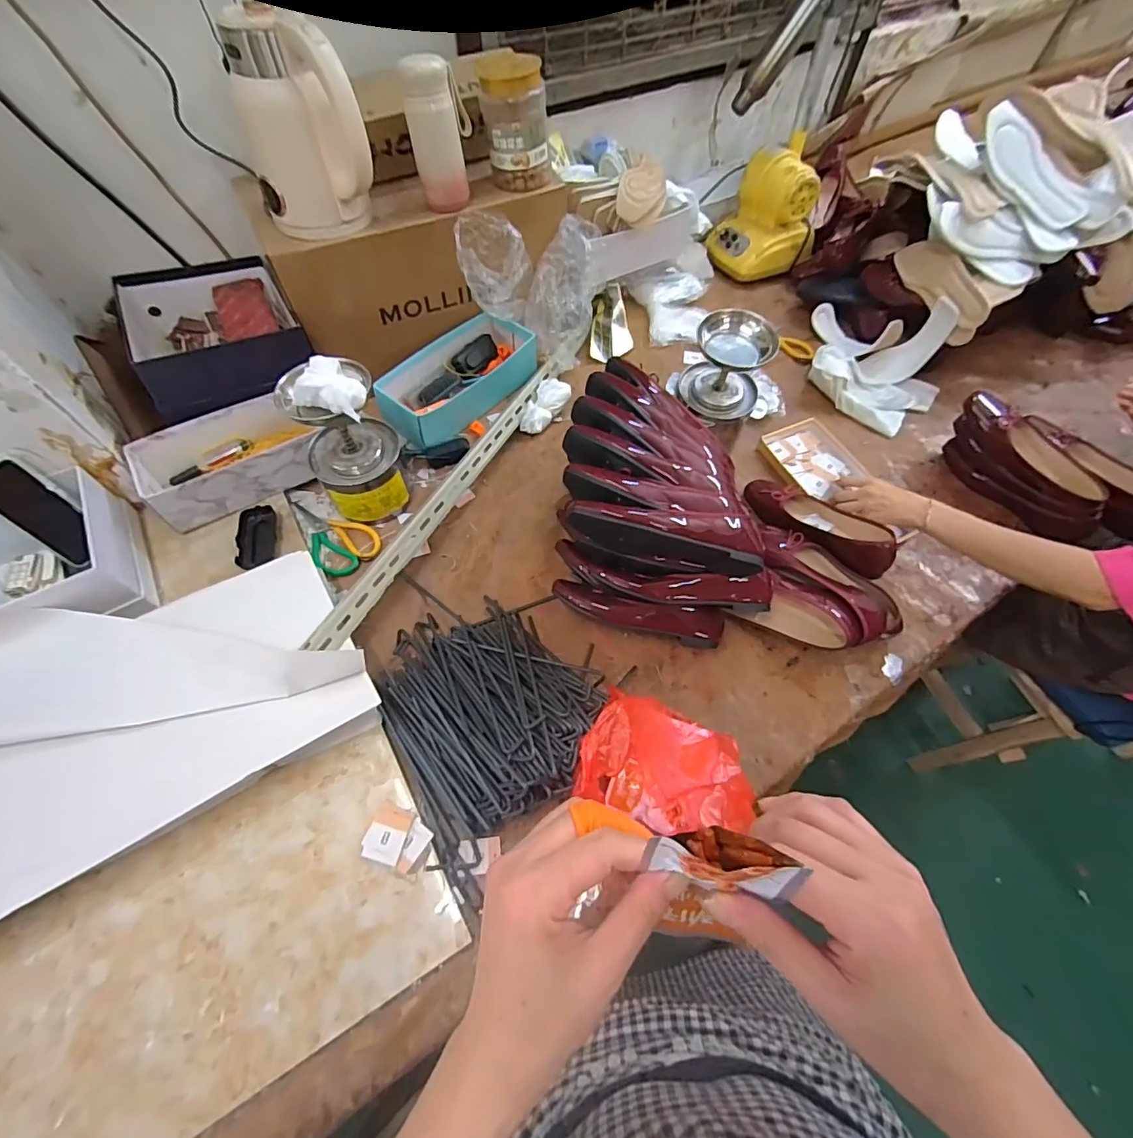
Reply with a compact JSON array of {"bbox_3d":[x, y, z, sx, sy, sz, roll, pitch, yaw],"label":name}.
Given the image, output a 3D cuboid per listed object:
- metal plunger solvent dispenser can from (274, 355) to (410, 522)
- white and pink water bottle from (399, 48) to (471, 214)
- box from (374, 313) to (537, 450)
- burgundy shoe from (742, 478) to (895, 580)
[{"bbox_3d":[-0.325,-0.188,0.774,0.125,0.269,0.115,1,61,-1],"label":"metal plunger solvent dispenser can"},{"bbox_3d":[-0.194,-0.647,0.783,0.080,0.154,0.058,-11,62,-8],"label":"white and pink water bottle"},{"bbox_3d":[-0.202,-0.360,0.982,0.141,0.092,0.306,41,67,19],"label":"box"},{"bbox_3d":[0.414,-0.082,0.854,0.087,0.065,0.261,-33,50,-18],"label":"burgundy shoe"}]

